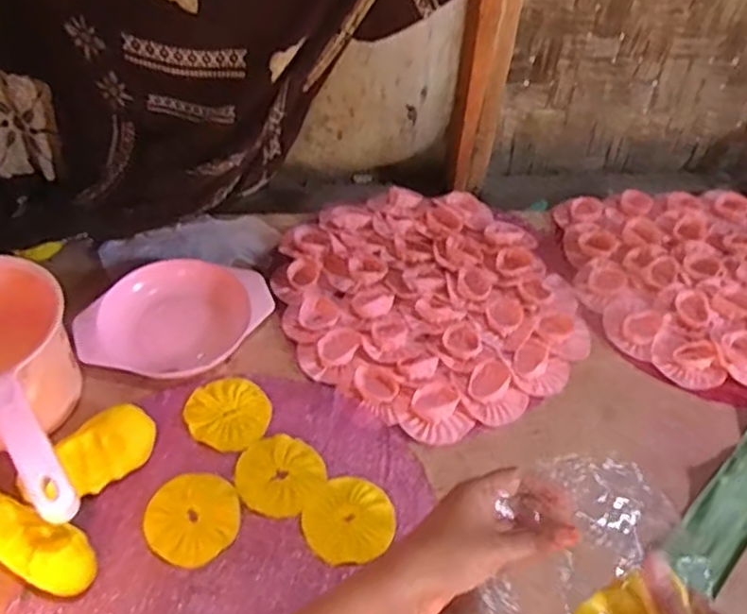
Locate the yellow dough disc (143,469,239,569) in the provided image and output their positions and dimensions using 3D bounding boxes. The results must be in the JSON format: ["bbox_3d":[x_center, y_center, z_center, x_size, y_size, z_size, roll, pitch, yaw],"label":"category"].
[{"bbox_3d":[-0.151,0.176,0.566,0.073,0.010,0.079,1,52,-2],"label":"yellow dough disc"}]

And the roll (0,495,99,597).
[{"bbox_3d":[-0.279,0.184,0.537,0.135,0.045,0.045,23,54,15],"label":"roll"}]

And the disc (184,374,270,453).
[{"bbox_3d":[-0.136,0.099,0.635,0.077,0.006,0.073,1,52,-2],"label":"disc"}]

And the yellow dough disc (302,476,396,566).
[{"bbox_3d":[-0.021,0.183,0.585,0.076,0.004,0.076,-3,52,-4],"label":"yellow dough disc"}]

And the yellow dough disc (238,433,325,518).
[{"bbox_3d":[-0.085,0.149,0.605,0.074,0.005,0.075,1,52,-2],"label":"yellow dough disc"}]

